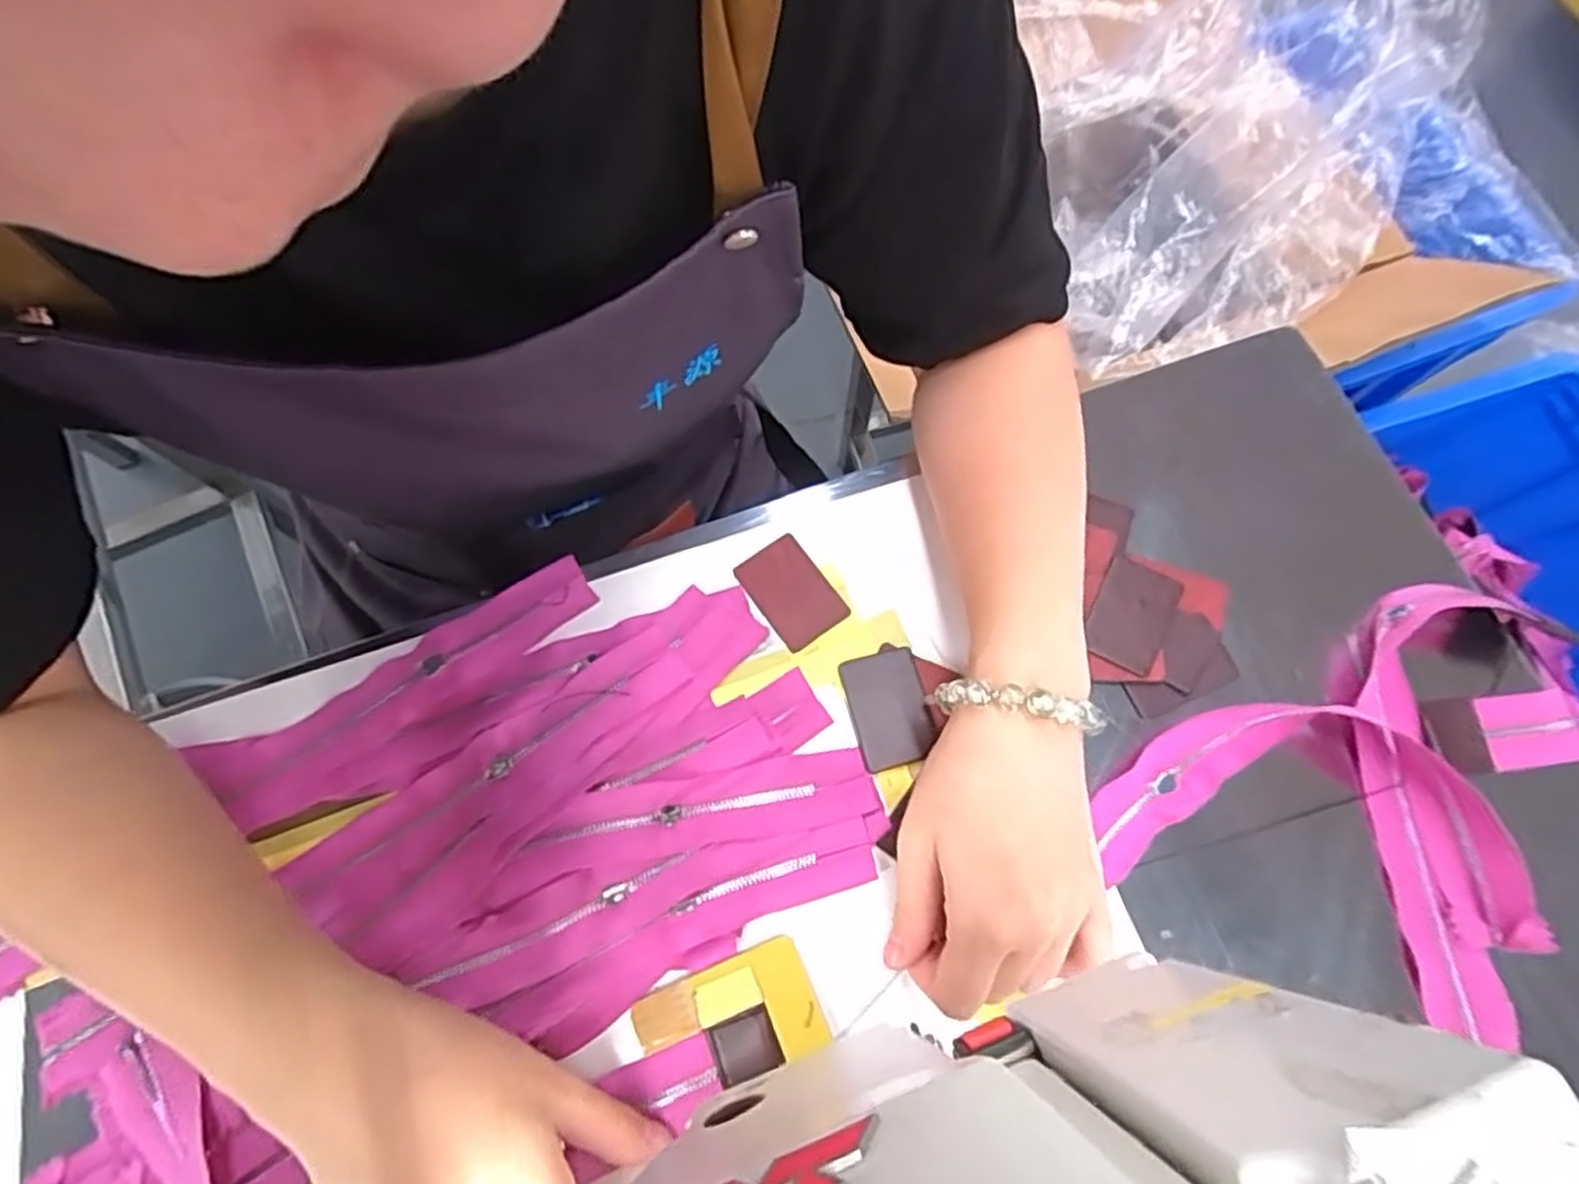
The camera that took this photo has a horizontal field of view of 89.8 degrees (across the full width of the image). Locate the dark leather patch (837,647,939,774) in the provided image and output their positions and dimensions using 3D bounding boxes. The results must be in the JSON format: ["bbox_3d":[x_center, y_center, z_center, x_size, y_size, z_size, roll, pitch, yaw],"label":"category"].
[{"bbox_3d":[0.045,0.053,0.362,0.035,0.004,0.052,-14,73,-5],"label":"dark leather patch"}]

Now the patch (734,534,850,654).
[{"bbox_3d":[0.001,0.000,0.380,0.035,0.004,0.051,-34,75,-11],"label":"patch"}]

